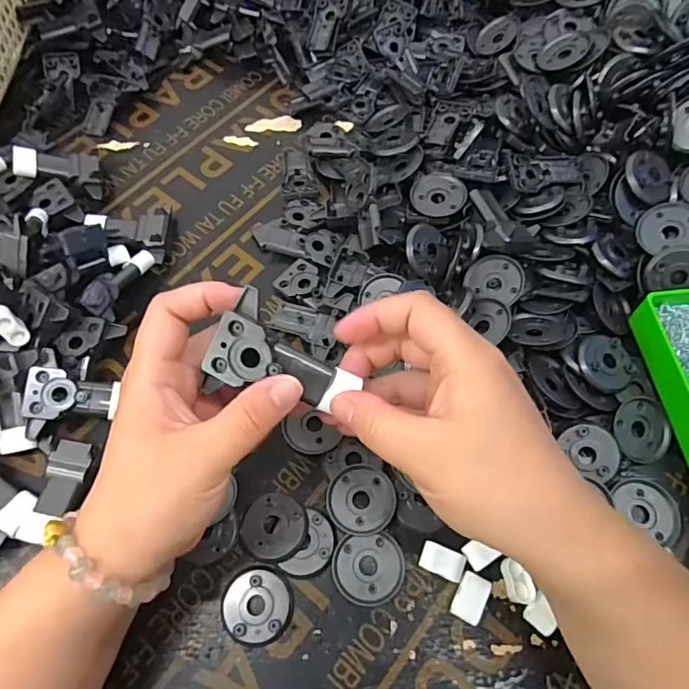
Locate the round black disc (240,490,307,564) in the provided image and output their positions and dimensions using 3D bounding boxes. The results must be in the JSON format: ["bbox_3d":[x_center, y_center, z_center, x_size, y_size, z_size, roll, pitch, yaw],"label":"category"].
[{"bbox_3d":[-0.044,0.114,0.322,0.041,0.009,0.040,0,64,0],"label":"round black disc"}]

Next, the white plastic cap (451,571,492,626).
[{"bbox_3d":[0.076,0.151,0.307,0.018,0.008,0.027,22,70,30],"label":"white plastic cap"}]

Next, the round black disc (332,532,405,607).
[{"bbox_3d":[0.015,0.138,0.315,0.043,0.004,0.039,-4,64,-2],"label":"round black disc"}]

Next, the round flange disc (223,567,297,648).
[{"bbox_3d":[-0.052,0.157,0.307,0.042,0.005,0.042,0,64,0],"label":"round flange disc"}]

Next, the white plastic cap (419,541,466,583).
[{"bbox_3d":[0.060,0.133,0.314,0.026,0.008,0.017,21,66,10],"label":"white plastic cap"}]

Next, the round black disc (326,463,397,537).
[{"bbox_3d":[0.011,0.099,0.329,0.043,0.005,0.043,5,64,2],"label":"round black disc"}]

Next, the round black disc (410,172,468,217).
[{"bbox_3d":[0.074,-0.120,0.409,0.043,0.005,0.037,29,89,15],"label":"round black disc"}]

